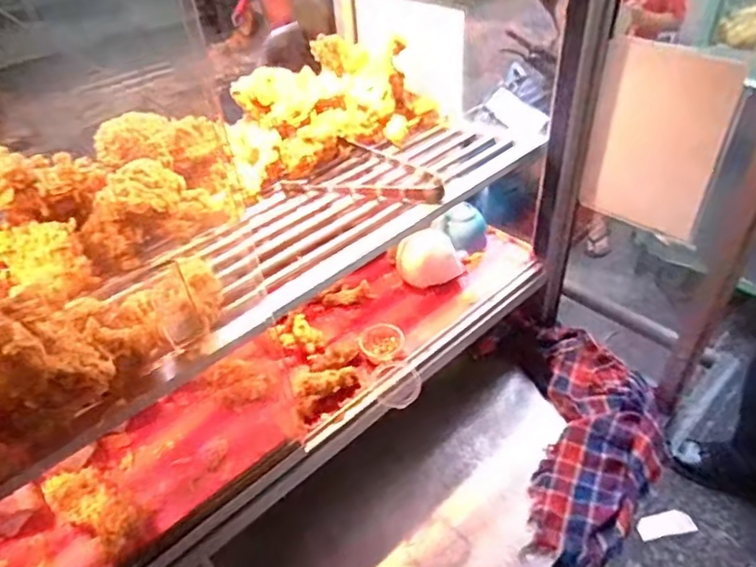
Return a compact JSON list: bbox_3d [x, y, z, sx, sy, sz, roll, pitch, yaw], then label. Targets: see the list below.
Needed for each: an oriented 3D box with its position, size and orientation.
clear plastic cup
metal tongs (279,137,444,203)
[{"bbox_3d":[0.014,0.096,0.632,0.051,0.026,0.115,-13,42,-9],"label":"clear plastic cup"},{"bbox_3d":[-0.008,-0.133,0.655,0.209,0.040,0.089,15,45,22],"label":"metal tongs"}]

